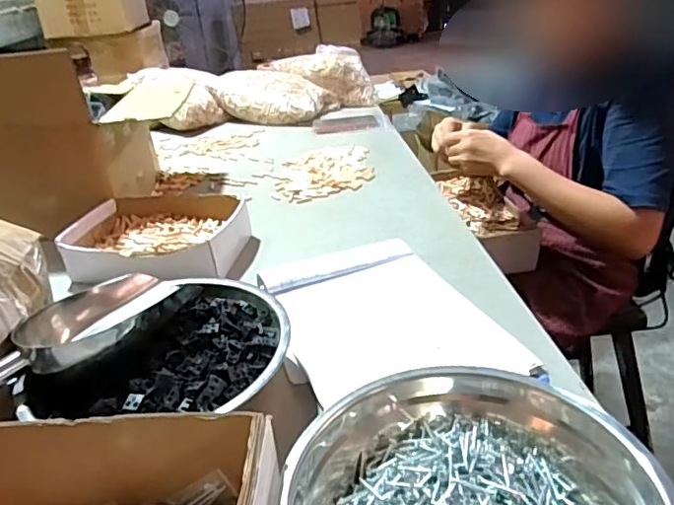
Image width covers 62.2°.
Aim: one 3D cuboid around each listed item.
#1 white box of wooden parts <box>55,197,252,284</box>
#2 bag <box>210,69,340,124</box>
[{"bbox_3d":[-0.267,-0.026,0.851,0.242,0.059,0.209,2,29,13],"label":"white box of wooden parts"},{"bbox_3d":[-0.171,-0.424,1.536,0.301,0.115,0.172,7,30,21],"label":"bag"}]

